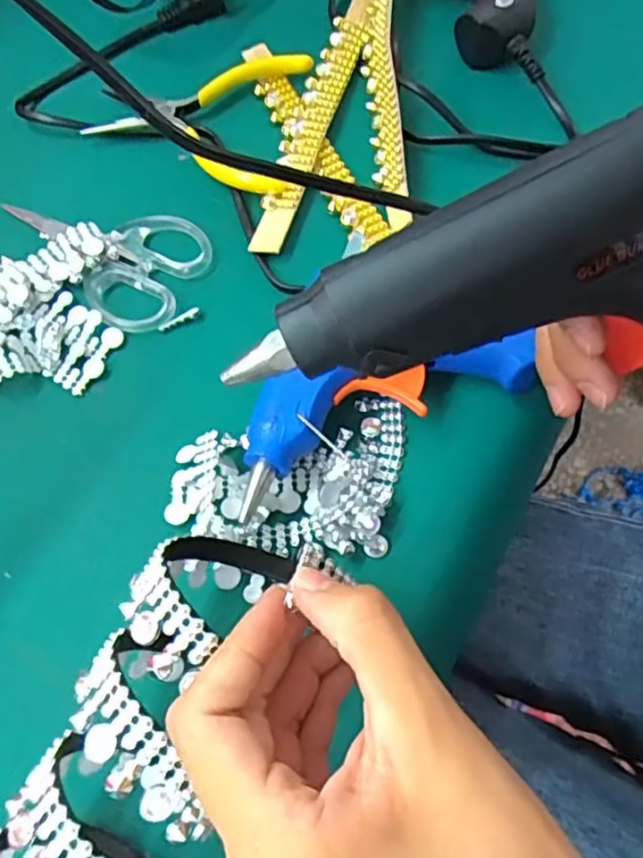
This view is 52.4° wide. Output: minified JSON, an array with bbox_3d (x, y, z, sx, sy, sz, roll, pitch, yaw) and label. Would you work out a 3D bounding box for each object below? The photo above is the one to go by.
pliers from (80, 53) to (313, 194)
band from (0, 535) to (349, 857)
[{"bbox_3d":[-0.068,-0.168,0.350,0.113,0.012,0.090,6,67,6],"label":"pliers"},{"bbox_3d":[-0.060,0.106,0.185,0.072,0.047,0.199,15,51,4],"label":"band"}]

